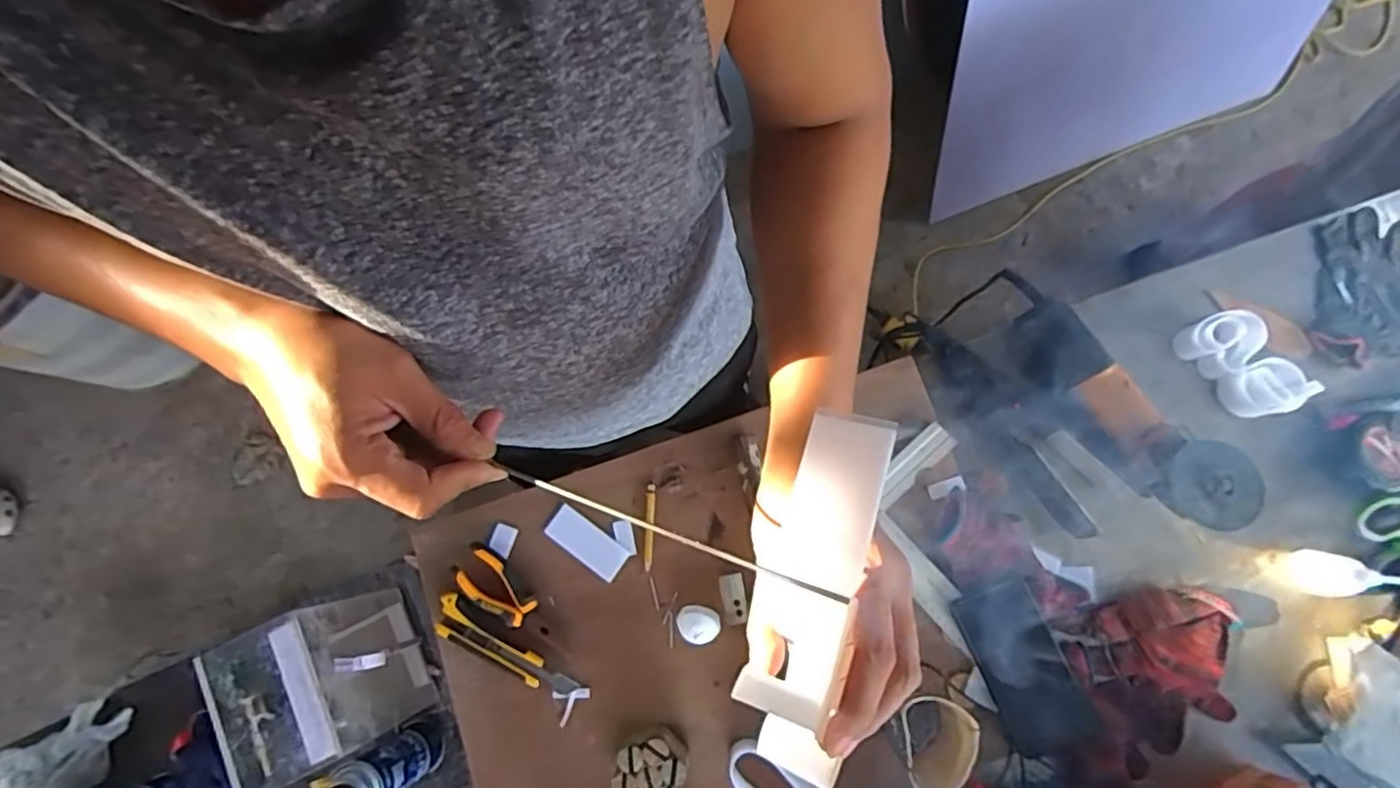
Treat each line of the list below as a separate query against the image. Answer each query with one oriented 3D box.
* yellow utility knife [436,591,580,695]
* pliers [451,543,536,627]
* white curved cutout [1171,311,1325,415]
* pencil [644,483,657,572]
[{"bbox_3d":[-0.211,0.275,0.694,0.166,0.014,0.042,33,82,7],"label":"yellow utility knife"},{"bbox_3d":[-0.224,0.209,0.707,0.047,0.014,0.096,-42,82,-7],"label":"pliers"},{"bbox_3d":[0.600,-0.034,0.722,0.079,0.035,0.129,-33,81,-5],"label":"white curved cutout"},{"bbox_3d":[-0.055,0.146,0.722,0.011,0.008,0.092,1,79,1],"label":"pencil"}]

